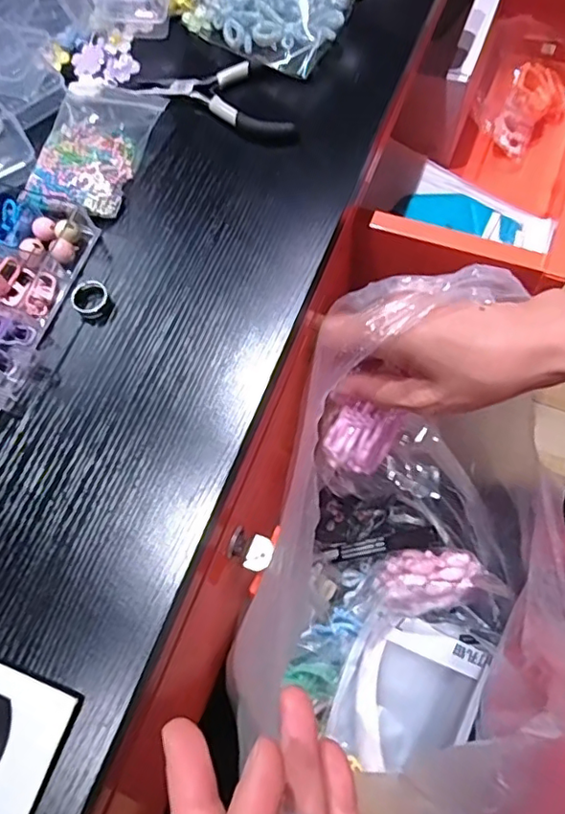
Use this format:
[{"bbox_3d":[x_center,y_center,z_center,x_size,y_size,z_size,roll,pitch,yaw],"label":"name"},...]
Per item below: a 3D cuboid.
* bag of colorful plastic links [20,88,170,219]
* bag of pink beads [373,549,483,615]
[{"bbox_3d":[-0.118,-0.163,0.354,0.065,0.013,0.101,8,70,4],"label":"bag of colorful plastic links"},{"bbox_3d":[0.105,0.126,0.411,0.067,0.046,0.042,-1,69,4],"label":"bag of pink beads"}]

